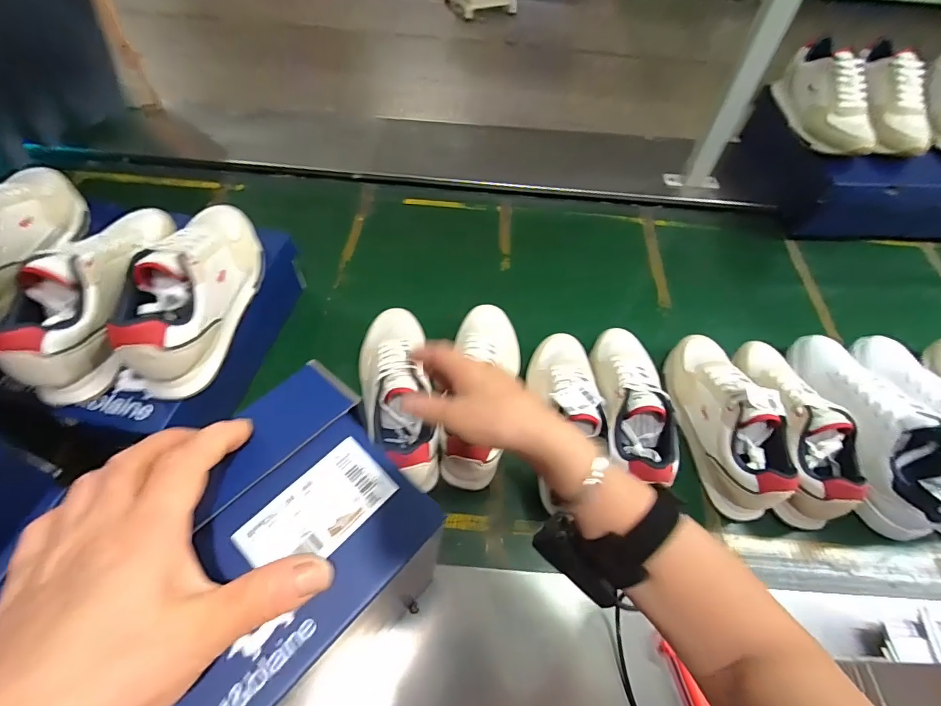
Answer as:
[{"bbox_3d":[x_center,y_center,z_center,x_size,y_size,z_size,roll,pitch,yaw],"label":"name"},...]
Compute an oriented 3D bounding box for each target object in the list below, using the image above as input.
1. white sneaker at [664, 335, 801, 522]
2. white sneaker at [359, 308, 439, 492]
[{"bbox_3d":[0.362,0.083,0.624,0.091,0.106,0.266,-5,57,-6],"label":"white sneaker"},{"bbox_3d":[-0.106,0.053,0.614,0.093,0.112,0.263,-7,58,-7],"label":"white sneaker"}]

